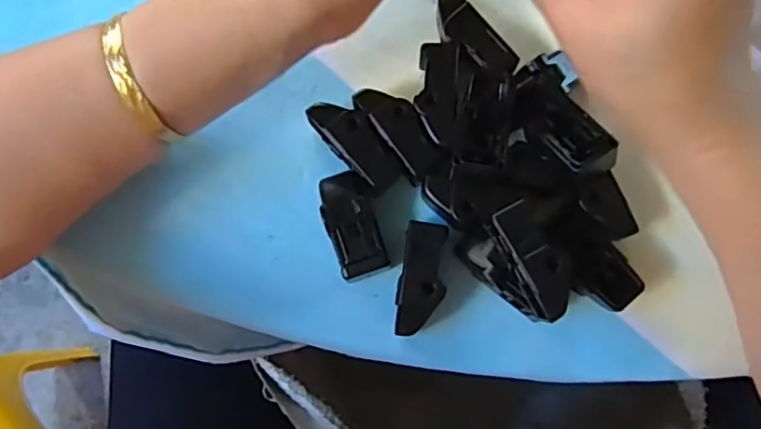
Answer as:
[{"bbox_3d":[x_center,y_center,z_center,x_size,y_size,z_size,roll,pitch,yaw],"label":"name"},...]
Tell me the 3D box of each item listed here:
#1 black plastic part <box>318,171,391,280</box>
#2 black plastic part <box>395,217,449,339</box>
[{"bbox_3d":[-0.012,0.004,0.279,0.023,0.018,0.048,-12,80,-2],"label":"black plastic part"},{"bbox_3d":[0.018,0.029,0.271,0.019,0.021,0.048,9,80,2],"label":"black plastic part"}]

